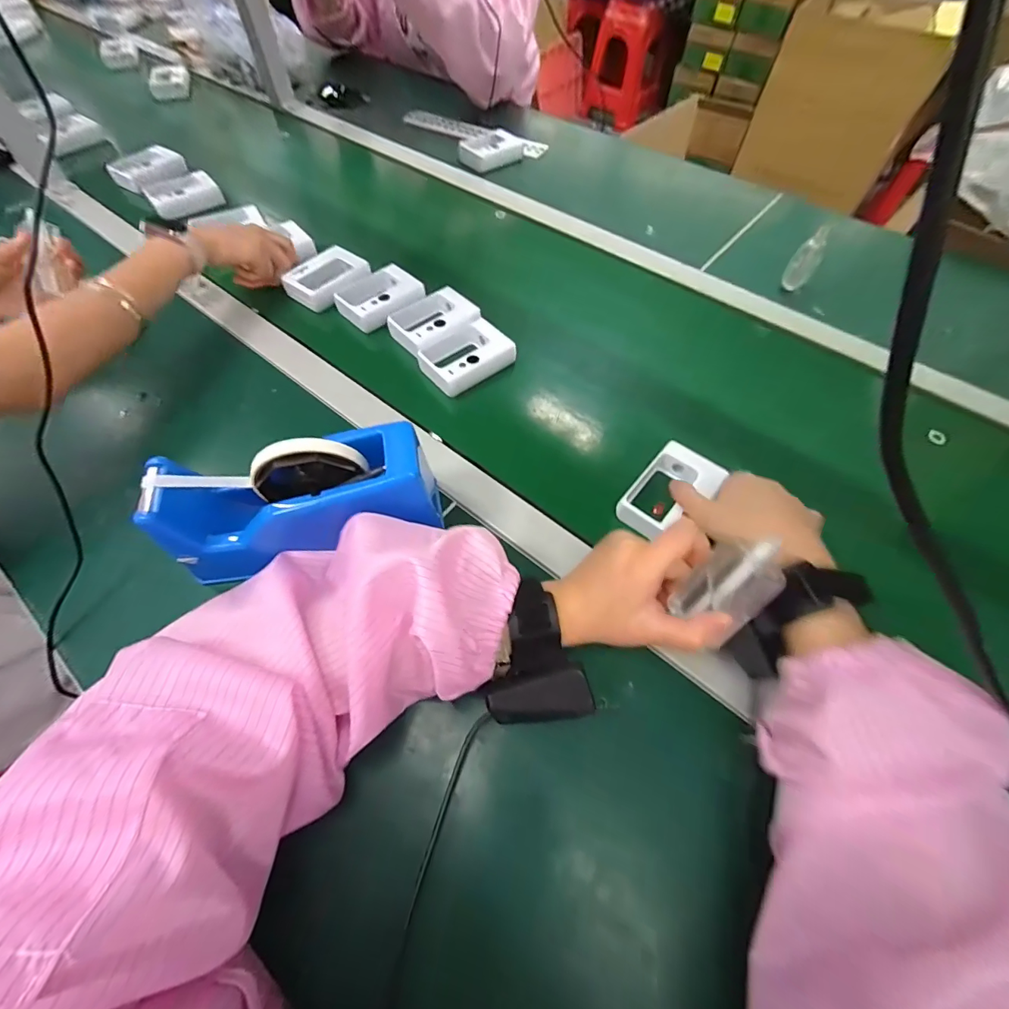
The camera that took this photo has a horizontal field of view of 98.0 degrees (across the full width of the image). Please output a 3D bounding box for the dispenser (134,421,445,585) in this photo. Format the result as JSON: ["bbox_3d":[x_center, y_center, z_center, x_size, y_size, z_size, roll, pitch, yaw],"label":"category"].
[{"bbox_3d":[-0.154,-0.008,0.336,0.197,0.083,0.066,-11,59,-8],"label":"dispenser"}]

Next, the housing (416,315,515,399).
[{"bbox_3d":[-0.045,-0.167,0.497,0.103,0.024,0.064,-33,64,-19],"label":"housing"}]

